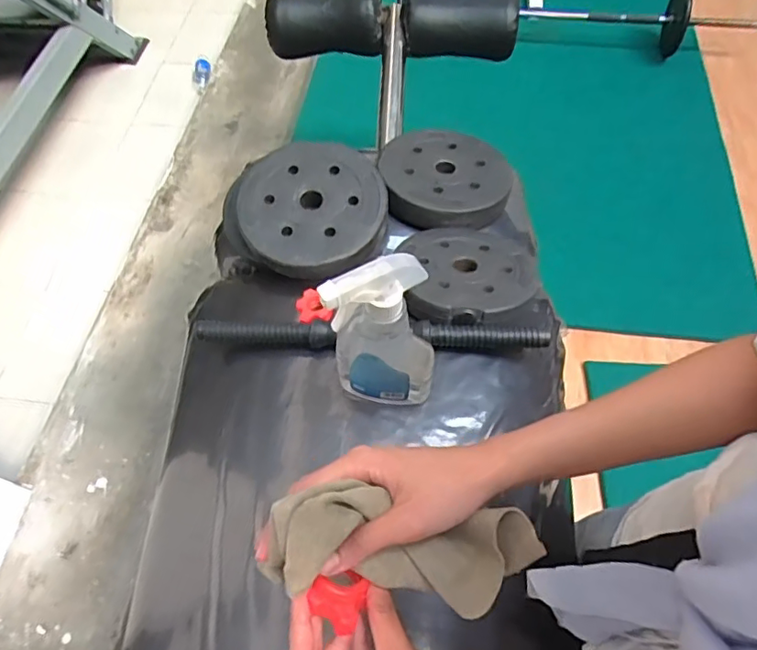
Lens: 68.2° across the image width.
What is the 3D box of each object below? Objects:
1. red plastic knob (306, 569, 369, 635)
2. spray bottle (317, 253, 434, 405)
[{"bbox_3d":[-0.022,0.143,0.294,0.027,0.014,0.027,12,59,9],"label":"red plastic knob"},{"bbox_3d":[0.004,0.013,0.507,0.089,0.207,0.046,-6,58,-2],"label":"spray bottle"}]

